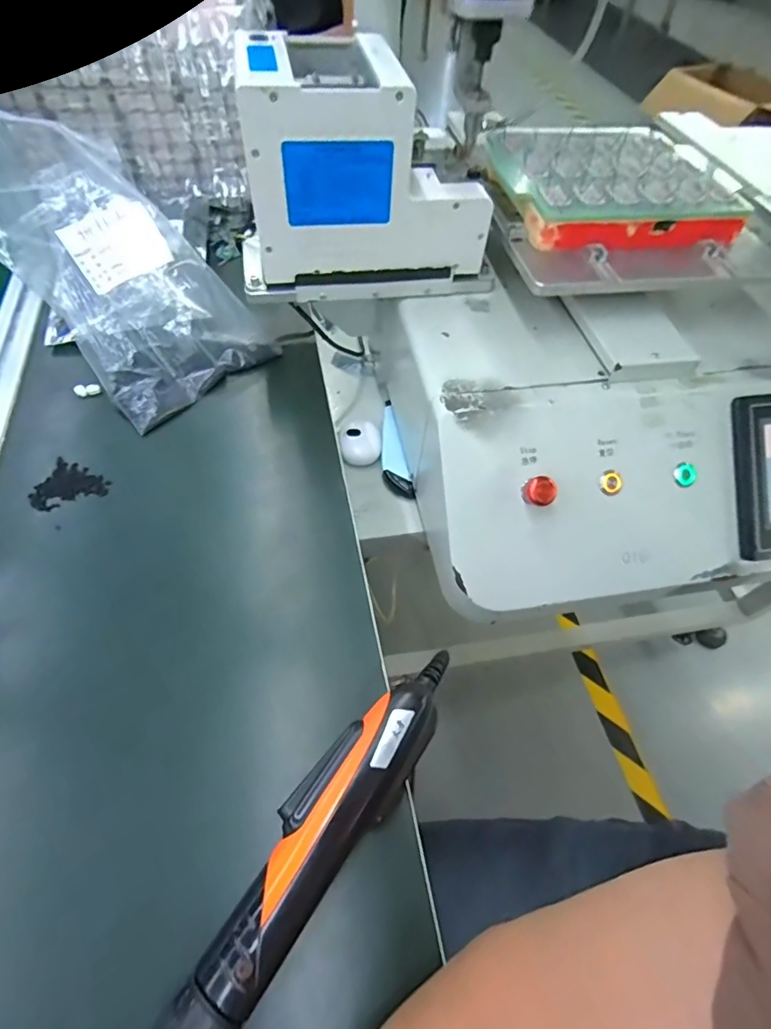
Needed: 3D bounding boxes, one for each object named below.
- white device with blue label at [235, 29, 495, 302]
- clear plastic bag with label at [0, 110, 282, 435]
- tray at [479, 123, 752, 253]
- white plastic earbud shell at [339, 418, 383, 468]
[{"bbox_3d":[-0.020,-0.302,0.438,0.224,0.161,0.131,-5,57,-6],"label":"white device with blue label"},{"bbox_3d":[-0.258,-0.235,0.465,0.165,0.045,0.280,-45,108,-20],"label":"clear plastic bag with label"},{"bbox_3d":[0.203,-0.318,0.467,0.201,0.035,0.188,-10,58,-10],"label":"tray"},{"bbox_3d":[-0.027,-0.083,0.551,0.044,0.025,0.050,2,57,-2],"label":"white plastic earbud shell"}]

